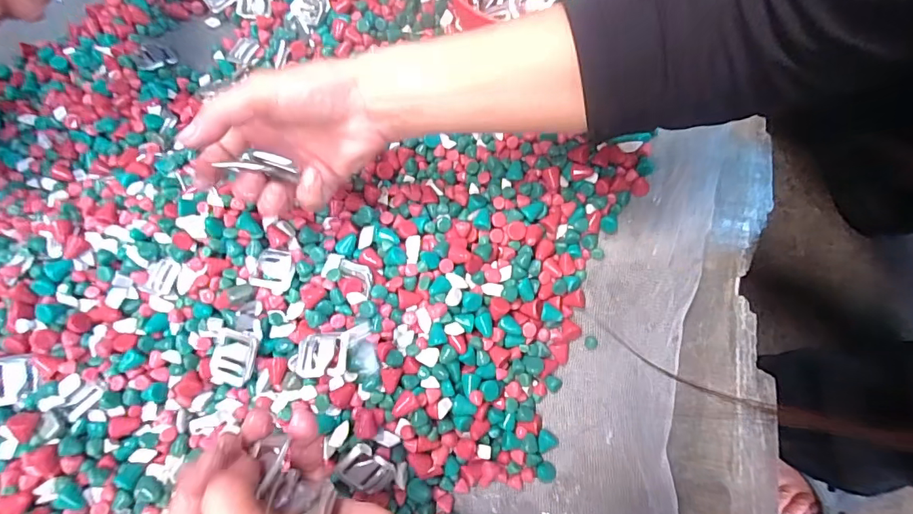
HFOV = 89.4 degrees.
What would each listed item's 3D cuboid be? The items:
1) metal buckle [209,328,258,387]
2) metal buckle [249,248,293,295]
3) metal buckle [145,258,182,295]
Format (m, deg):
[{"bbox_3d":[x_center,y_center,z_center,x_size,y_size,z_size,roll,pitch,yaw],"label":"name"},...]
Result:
[{"bbox_3d":[-0.152,0.068,0.312,0.030,0.007,0.036,9,76,6],"label":"metal buckle"},{"bbox_3d":[-0.130,0.009,0.328,0.028,0.005,0.033,7,75,6],"label":"metal buckle"},{"bbox_3d":[-0.218,0.015,0.342,0.021,0.004,0.027,20,77,9],"label":"metal buckle"}]

